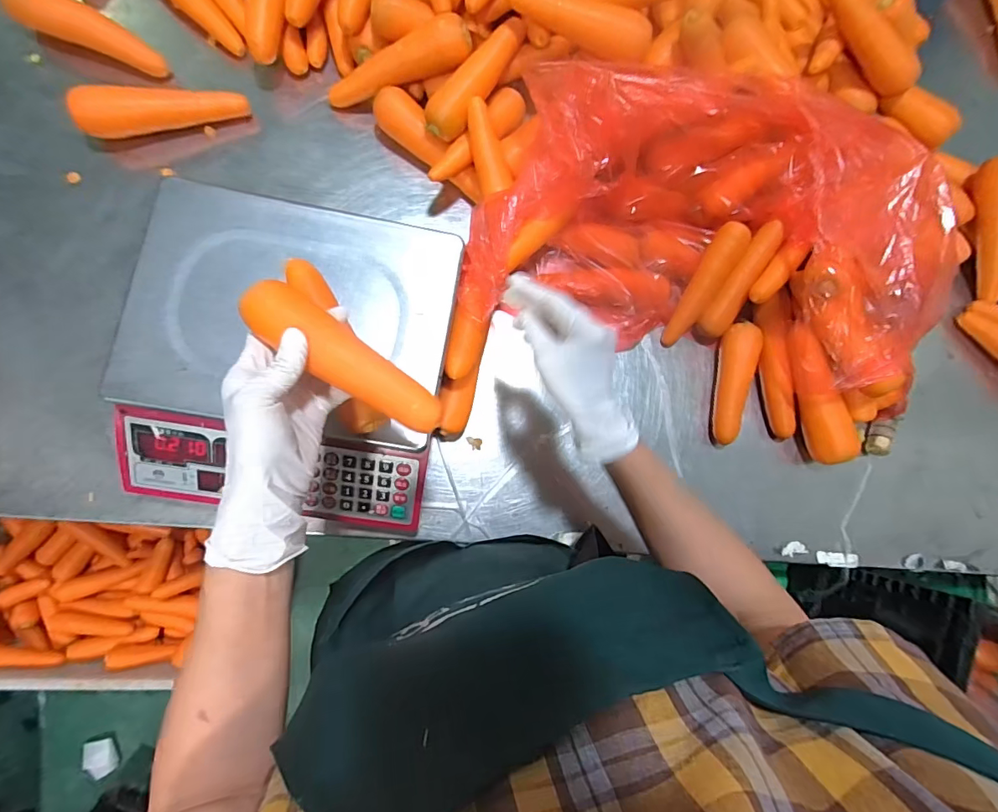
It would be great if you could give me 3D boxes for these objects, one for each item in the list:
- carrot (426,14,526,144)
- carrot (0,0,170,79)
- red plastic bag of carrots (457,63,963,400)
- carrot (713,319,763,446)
[{"bbox_3d":[-0.025,-0.380,0.540,0.046,0.034,0.153,35,81,-1],"label":"carrot"},{"bbox_3d":[-0.487,-0.441,0.551,0.173,0.054,0.040,19,81,-3],"label":"carrot"},{"bbox_3d":[0.235,-0.203,0.522,0.494,0.141,0.289,11,82,-4],"label":"red plastic bag of carrots"},{"bbox_3d":[0.295,-0.028,0.582,0.035,0.035,0.147,10,82,-4],"label":"carrot"}]

